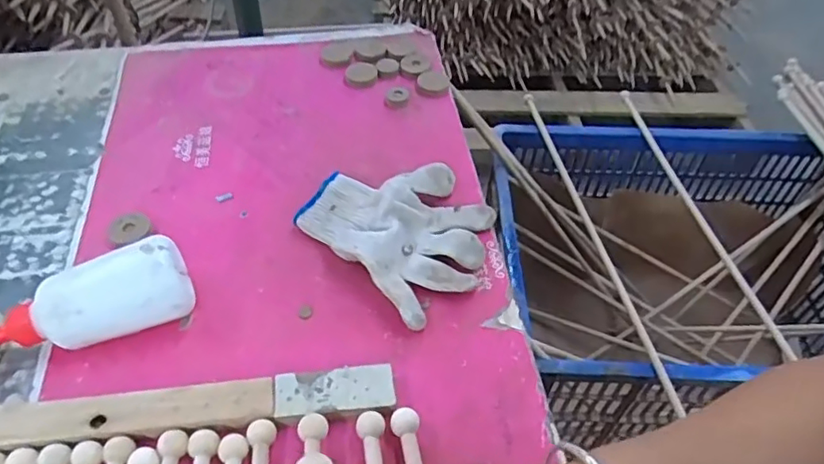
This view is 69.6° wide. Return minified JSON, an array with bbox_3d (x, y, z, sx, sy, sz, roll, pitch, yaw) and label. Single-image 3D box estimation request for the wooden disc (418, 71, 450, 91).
[{"bbox_3d":[0.025,-0.164,0.647,0.037,0.010,0.037,1,49,-1],"label":"wooden disc"}]

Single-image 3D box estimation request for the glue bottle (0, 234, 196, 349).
[{"bbox_3d":[-0.246,0.061,0.419,0.172,0.060,0.047,-18,52,-16],"label":"glue bottle"}]

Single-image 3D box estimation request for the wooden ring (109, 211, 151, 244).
[{"bbox_3d":[-0.243,-0.003,0.509,0.034,0.006,0.034,1,49,-1],"label":"wooden ring"}]

